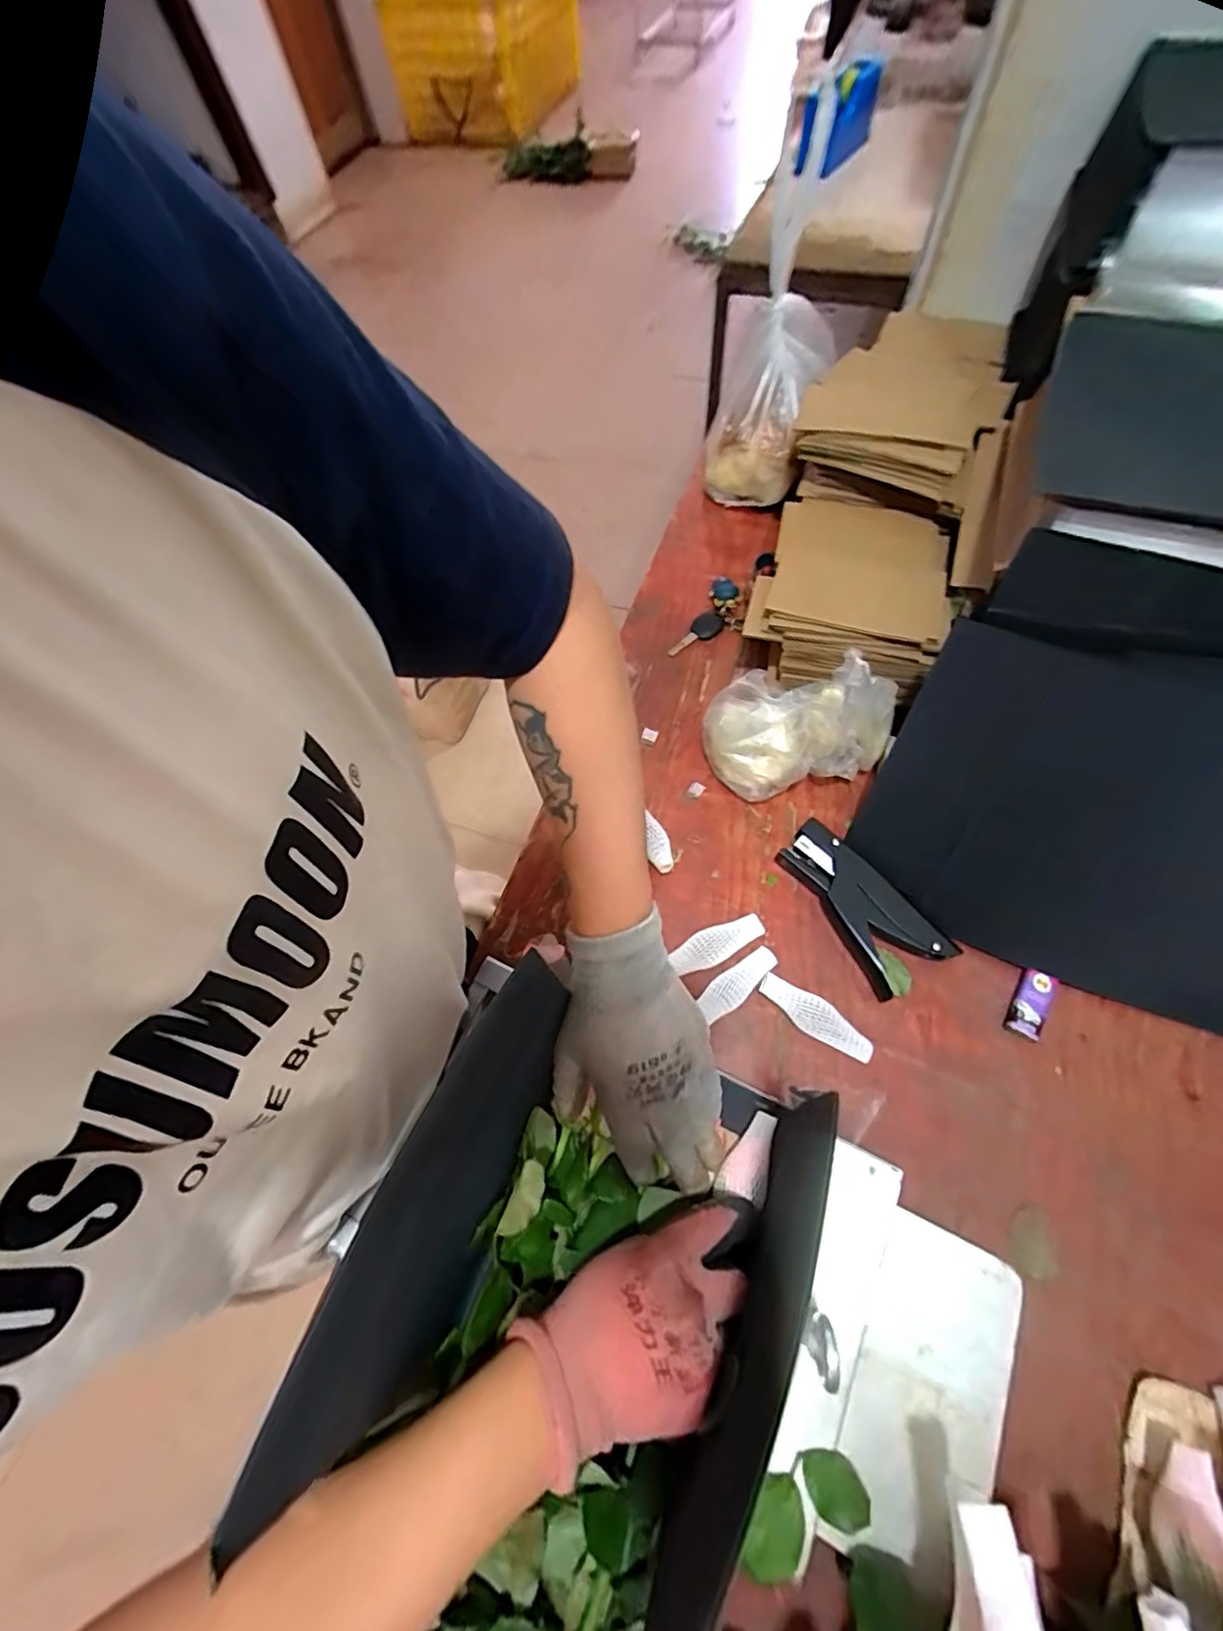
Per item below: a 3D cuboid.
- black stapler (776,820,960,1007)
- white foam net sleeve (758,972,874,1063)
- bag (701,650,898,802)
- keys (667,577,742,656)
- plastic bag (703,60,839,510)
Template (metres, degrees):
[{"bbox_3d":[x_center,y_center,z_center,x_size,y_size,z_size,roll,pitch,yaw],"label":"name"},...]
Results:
[{"bbox_3d":[0.206,0.070,0.483,0.065,0.026,0.143,-28,66,-10],"label":"black stapler"},{"bbox_3d":[0.157,0.156,0.449,0.089,0.017,0.027,32,70,17],"label":"white foam net sleeve"},{"bbox_3d":[0.160,-0.084,0.495,0.131,0.145,0.121,40,73,20],"label":"bag"},{"bbox_3d":[0.113,-0.214,0.633,0.052,0.024,0.110,27,69,15],"label":"keys"},{"bbox_3d":[0.182,-0.488,0.638,0.118,0.256,0.105,14,42,10],"label":"plastic bag"}]

